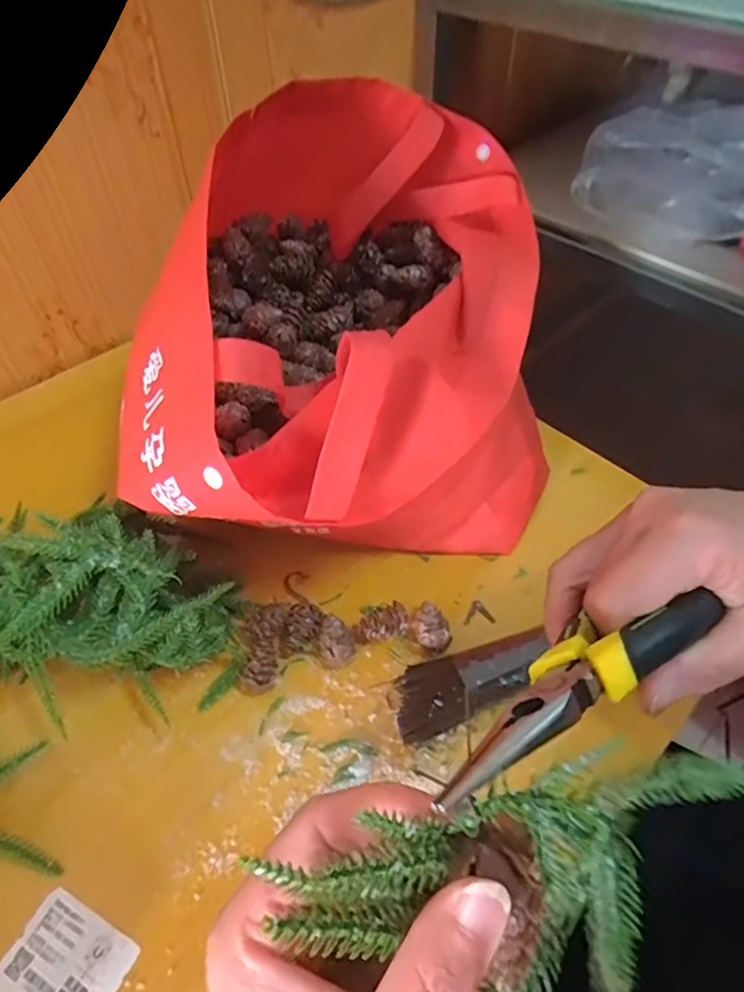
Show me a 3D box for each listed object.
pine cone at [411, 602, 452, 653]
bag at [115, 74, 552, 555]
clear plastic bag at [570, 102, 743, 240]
[{"bbox_3d":[0.038,0.089,0.395,0.021,0.022,0.032,-10,50,-8],"label":"pine cone"},{"bbox_3d":[-0.007,-0.106,0.441,0.259,0.201,0.338,-4,50,-4],"label":"bag"},{"bbox_3d":[0.315,-0.321,0.592,0.226,0.096,0.117,4,50,4],"label":"clear plastic bag"}]

